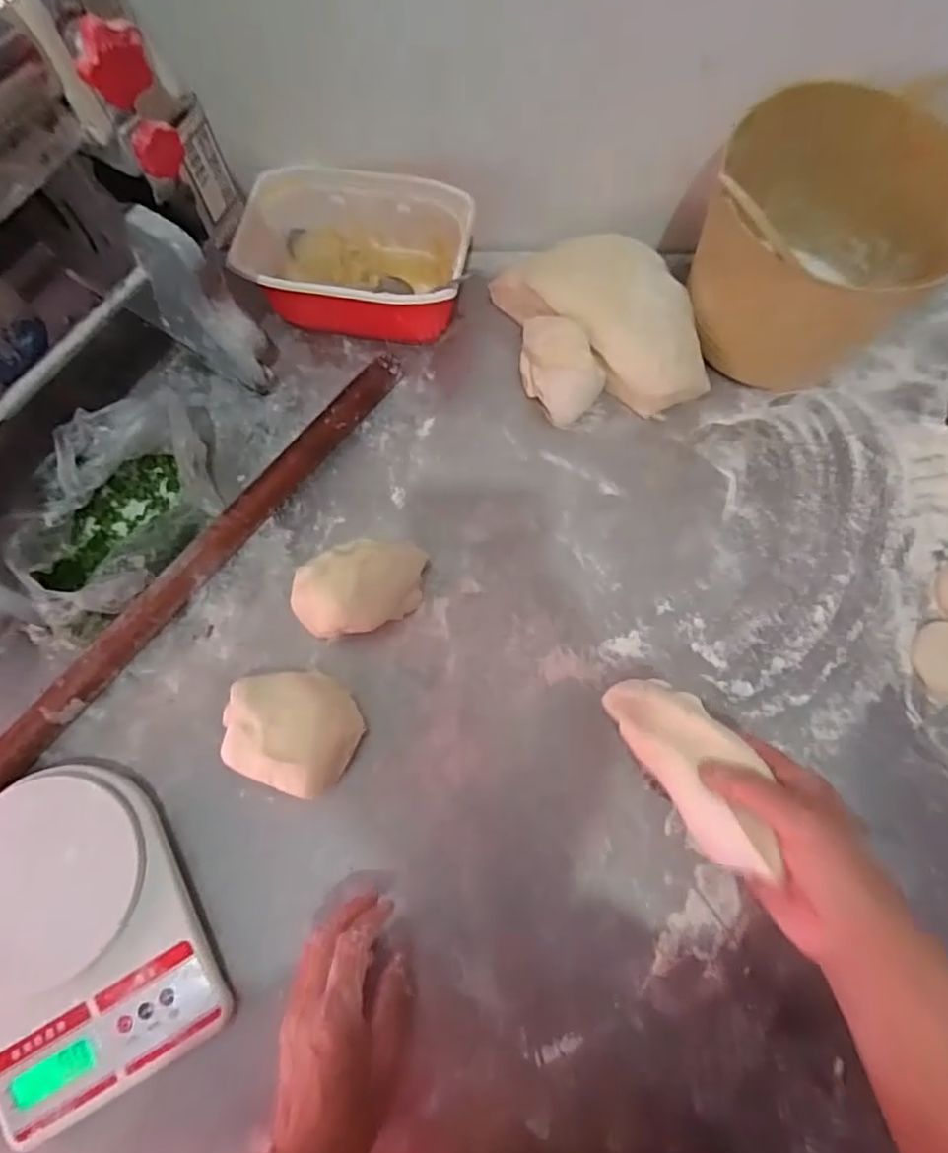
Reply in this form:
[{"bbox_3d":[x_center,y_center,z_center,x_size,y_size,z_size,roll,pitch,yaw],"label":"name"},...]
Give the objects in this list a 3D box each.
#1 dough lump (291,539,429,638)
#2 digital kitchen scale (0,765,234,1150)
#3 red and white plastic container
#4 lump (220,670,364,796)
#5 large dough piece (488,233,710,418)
[{"bbox_3d":[-0.091,0.010,0.519,0.114,0.046,0.067,-27,74,-7],"label":"dough lump"},{"bbox_3d":[-0.278,0.247,0.445,0.146,0.048,0.213,-27,74,-7],"label":"digital kitchen scale"},{"bbox_3d":[-0.110,-0.296,0.598,0.214,0.081,0.146,4,73,2],"label":"red and white plastic container"},{"bbox_3d":[-0.140,0.114,0.487,0.102,0.041,0.087,21,74,7],"label":"lump"},{"bbox_3d":[0.132,-0.250,0.590,0.129,0.076,0.216,-37,76,-10],"label":"large dough piece"}]

